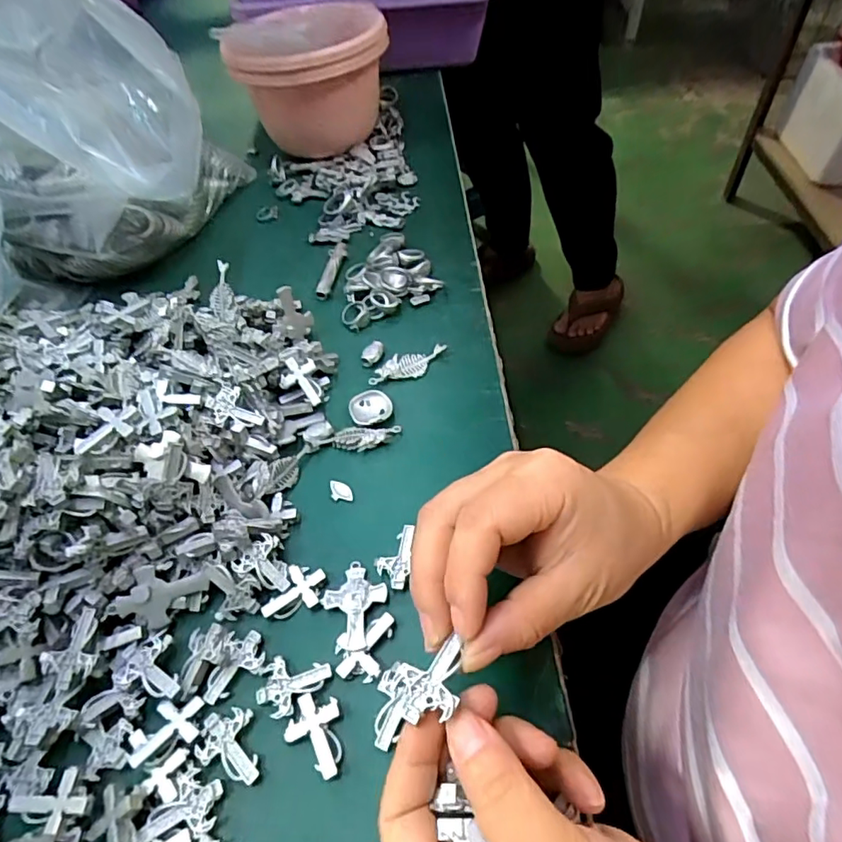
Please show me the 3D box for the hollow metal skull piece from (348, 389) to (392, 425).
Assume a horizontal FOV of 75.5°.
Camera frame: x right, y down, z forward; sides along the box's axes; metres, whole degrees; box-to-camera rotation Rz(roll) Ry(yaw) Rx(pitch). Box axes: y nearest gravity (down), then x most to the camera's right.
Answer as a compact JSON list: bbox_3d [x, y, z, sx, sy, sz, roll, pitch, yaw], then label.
[{"bbox_3d":[-0.032,-0.008,0.350,0.027,0.006,0.025,-2,53,3],"label":"hollow metal skull piece"}]

